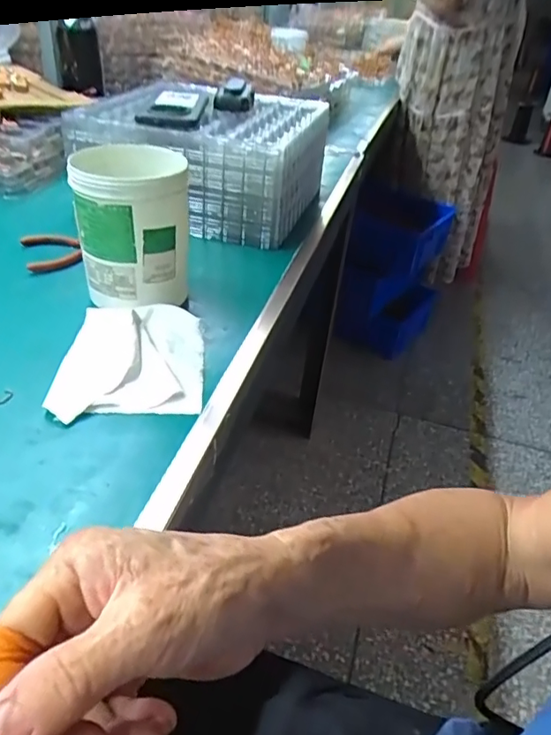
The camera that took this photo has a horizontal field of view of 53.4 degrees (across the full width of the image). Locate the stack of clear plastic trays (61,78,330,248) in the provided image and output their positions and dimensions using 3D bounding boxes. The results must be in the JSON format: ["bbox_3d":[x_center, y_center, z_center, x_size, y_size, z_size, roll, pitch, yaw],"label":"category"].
[{"bbox_3d":[-0.099,-0.304,0.773,0.293,0.126,0.251,14,37,9],"label":"stack of clear plastic trays"}]

